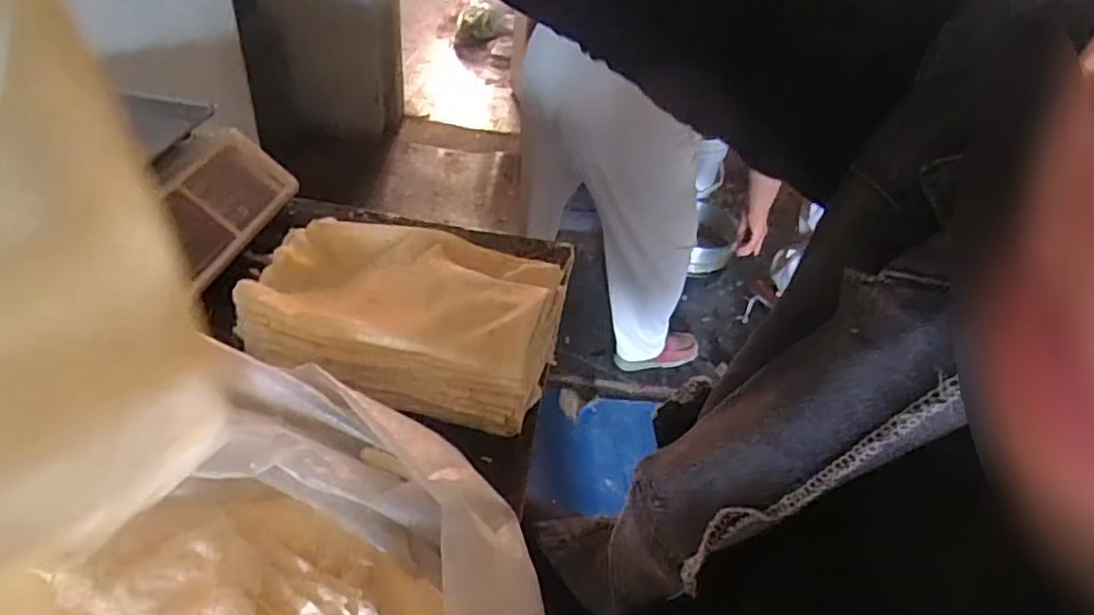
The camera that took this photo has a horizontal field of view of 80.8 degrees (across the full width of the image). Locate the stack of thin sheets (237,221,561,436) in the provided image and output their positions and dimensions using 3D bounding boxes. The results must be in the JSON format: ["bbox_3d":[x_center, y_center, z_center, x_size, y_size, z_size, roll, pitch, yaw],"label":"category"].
[{"bbox_3d":[-0.143,-0.004,0.631,0.297,0.087,0.195,12,40,4],"label":"stack of thin sheets"}]

